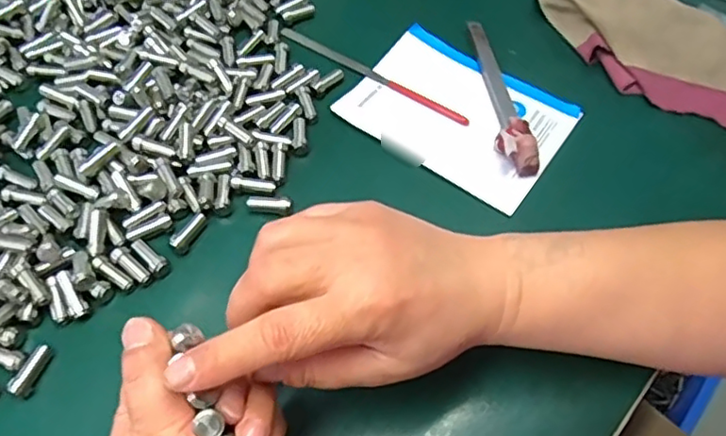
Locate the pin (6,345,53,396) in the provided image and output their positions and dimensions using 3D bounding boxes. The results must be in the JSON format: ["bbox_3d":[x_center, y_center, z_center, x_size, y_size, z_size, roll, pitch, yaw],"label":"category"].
[{"bbox_3d":[-0.170,0.078,0.316,0.010,0.008,0.027,15,59,7],"label":"pin"}]

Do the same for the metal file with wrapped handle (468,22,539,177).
[{"bbox_3d":[0.092,-0.087,0.420,0.021,0.017,0.134,-4,58,-5],"label":"metal file with wrapped handle"}]

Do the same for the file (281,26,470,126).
[{"bbox_3d":[0.005,-0.103,0.442,0.159,0.009,0.009,31,62,16],"label":"file"}]

